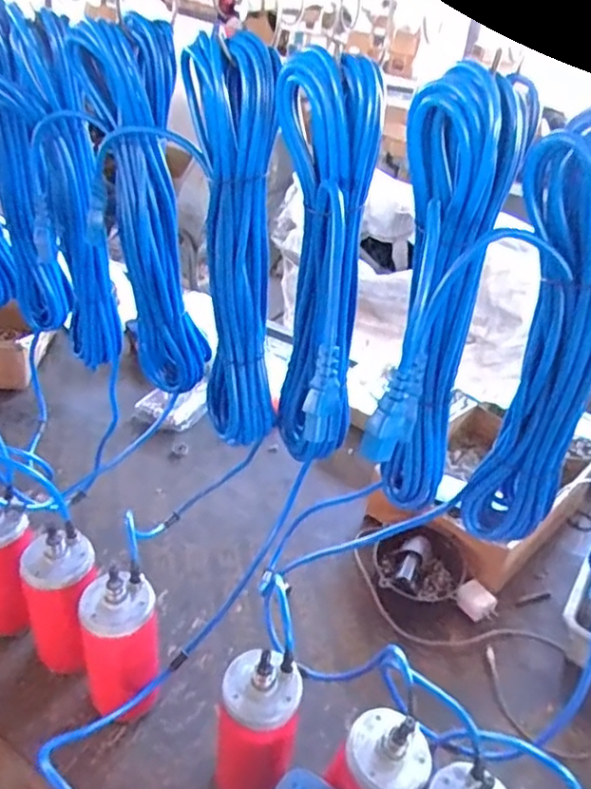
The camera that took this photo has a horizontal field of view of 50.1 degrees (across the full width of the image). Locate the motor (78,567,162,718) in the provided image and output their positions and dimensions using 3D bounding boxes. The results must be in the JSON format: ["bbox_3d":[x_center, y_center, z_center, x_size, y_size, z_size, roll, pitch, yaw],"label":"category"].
[{"bbox_3d":[-0.184,0.278,0.679,0.075,0.197,0.070,5,34,-3],"label":"motor"}]

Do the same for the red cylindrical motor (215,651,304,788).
[{"bbox_3d":[-0.036,0.318,0.605,0.073,0.155,0.070,5,34,-3],"label":"red cylindrical motor"}]

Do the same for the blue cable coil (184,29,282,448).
[{"bbox_3d":[-0.052,-0.112,0.547,0.074,0.335,0.057,-1,34,-11],"label":"blue cable coil"}]

